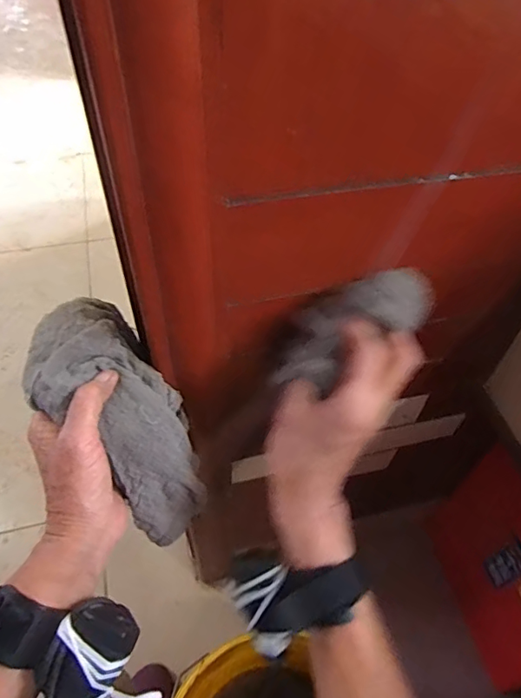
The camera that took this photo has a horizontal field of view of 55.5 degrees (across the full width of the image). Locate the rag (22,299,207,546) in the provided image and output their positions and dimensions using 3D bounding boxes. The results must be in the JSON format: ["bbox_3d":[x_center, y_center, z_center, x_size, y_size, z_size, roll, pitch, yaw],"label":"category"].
[{"bbox_3d":[-0.096,0.055,0.360,0.085,0.050,0.187,-33,98,-26],"label":"rag"}]

